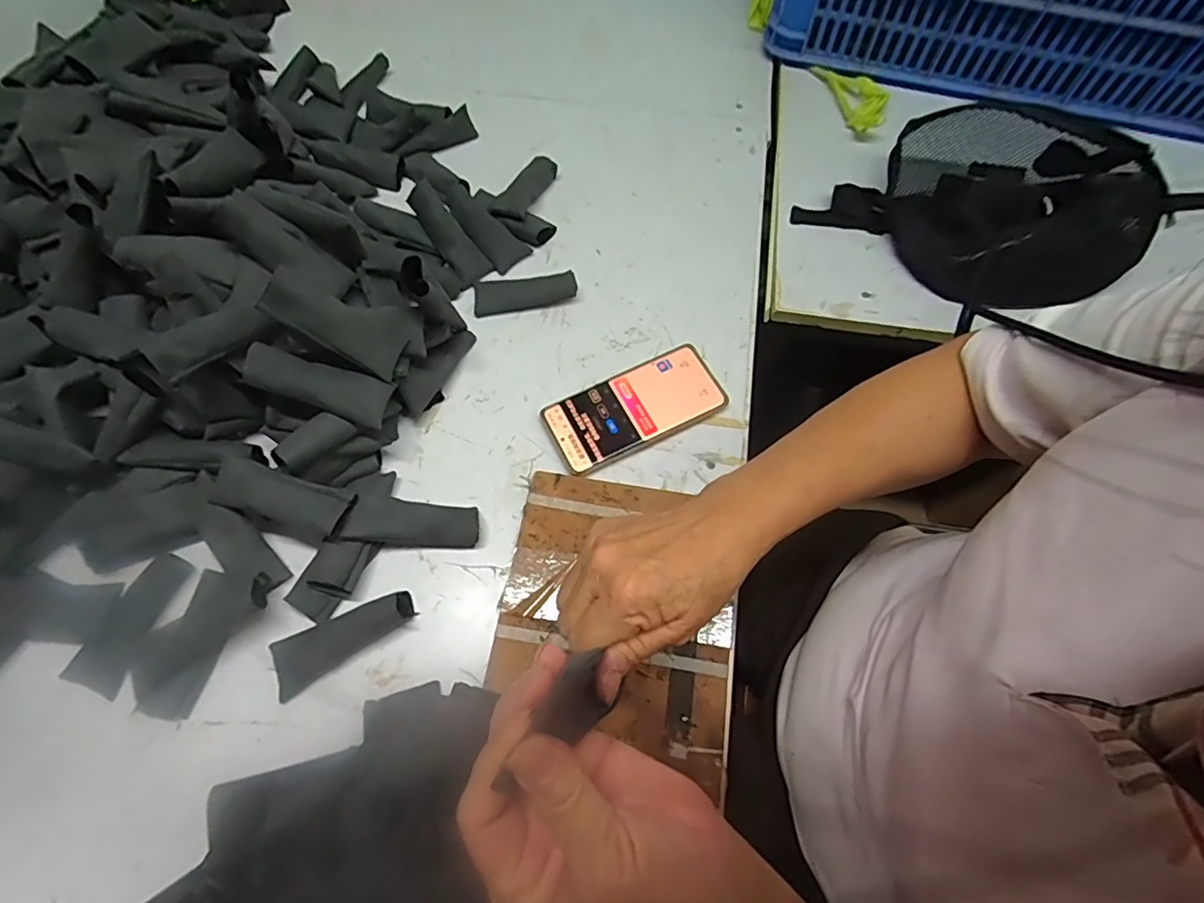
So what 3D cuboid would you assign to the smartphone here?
[{"bbox_3d":[0.030,-0.040,0.513,0.159,0.014,0.074,-25,68,-11],"label":"smartphone"}]

